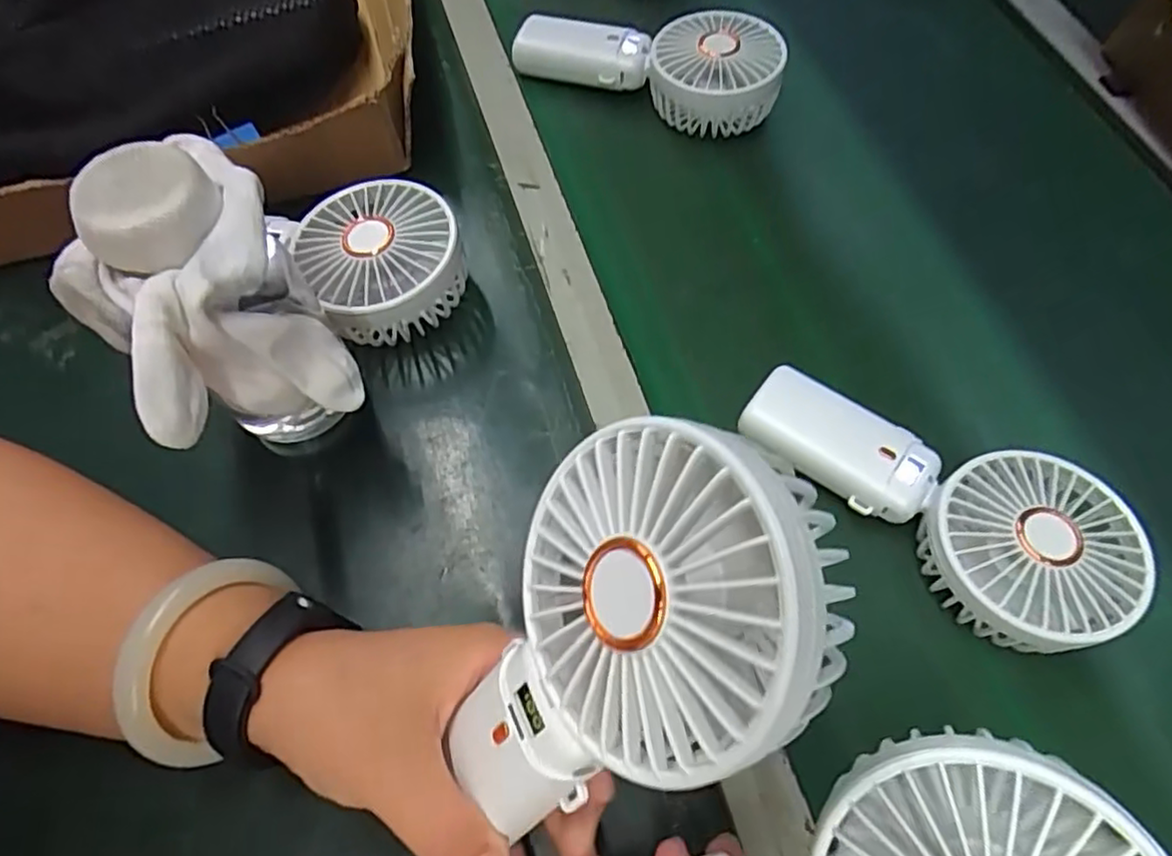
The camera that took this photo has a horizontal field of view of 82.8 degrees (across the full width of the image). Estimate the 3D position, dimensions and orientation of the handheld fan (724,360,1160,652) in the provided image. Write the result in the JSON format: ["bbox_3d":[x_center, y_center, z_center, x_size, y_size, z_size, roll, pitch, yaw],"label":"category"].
[{"bbox_3d":[0.168,0.026,0.323,0.176,0.036,0.084,41,66,17],"label":"handheld fan"}]

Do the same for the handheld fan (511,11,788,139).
[{"bbox_3d":[0.042,-0.260,0.468,0.191,0.048,0.076,22,62,8],"label":"handheld fan"}]

